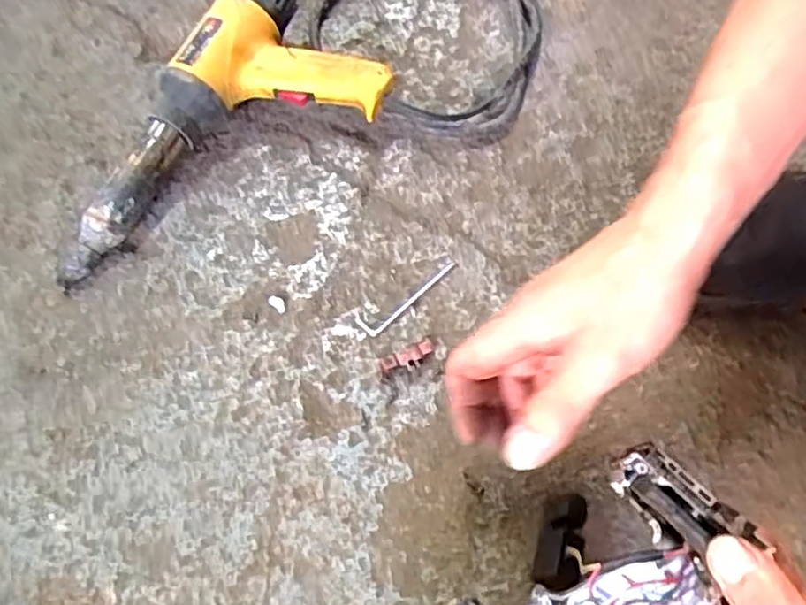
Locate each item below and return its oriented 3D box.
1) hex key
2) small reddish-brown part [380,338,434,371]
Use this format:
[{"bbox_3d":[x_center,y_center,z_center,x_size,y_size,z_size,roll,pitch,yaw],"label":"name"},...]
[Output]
[{"bbox_3d":[0.004,-0.007,0.499,0.086,0.004,0.021,-36,70,-17],"label":"hex key"},{"bbox_3d":[0.004,0.039,0.475,0.040,0.007,0.017,-23,67,-12],"label":"small reddish-brown part"}]

